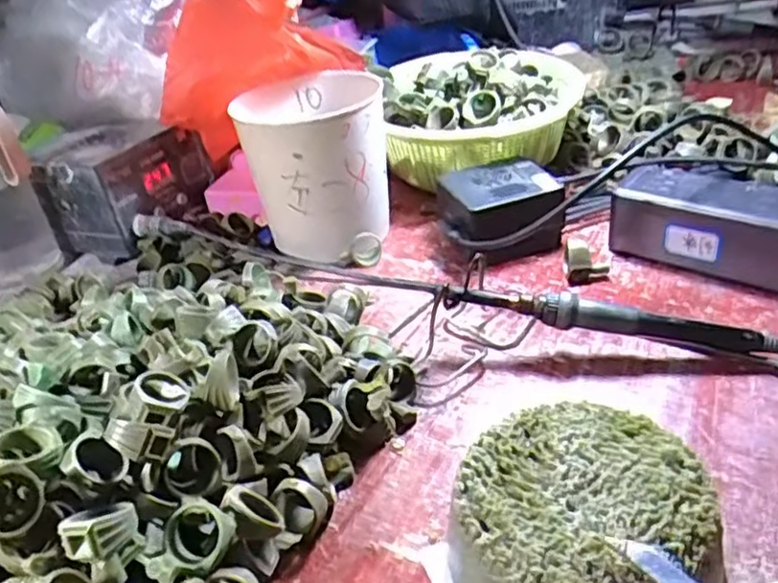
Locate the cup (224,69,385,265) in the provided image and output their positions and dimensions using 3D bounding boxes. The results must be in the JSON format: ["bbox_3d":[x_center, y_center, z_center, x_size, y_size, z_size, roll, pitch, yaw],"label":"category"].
[{"bbox_3d":[-0.055,-0.099,0.544,0.101,0.122,0.110,-6,33,4],"label":"cup"}]

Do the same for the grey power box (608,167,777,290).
[{"bbox_3d":[0.223,-0.045,0.465,0.129,0.052,0.052,21,42,37],"label":"grey power box"}]

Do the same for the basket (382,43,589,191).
[{"bbox_3d":[0.084,-0.146,0.599,0.171,0.108,0.145,-2,33,9],"label":"basket"}]

